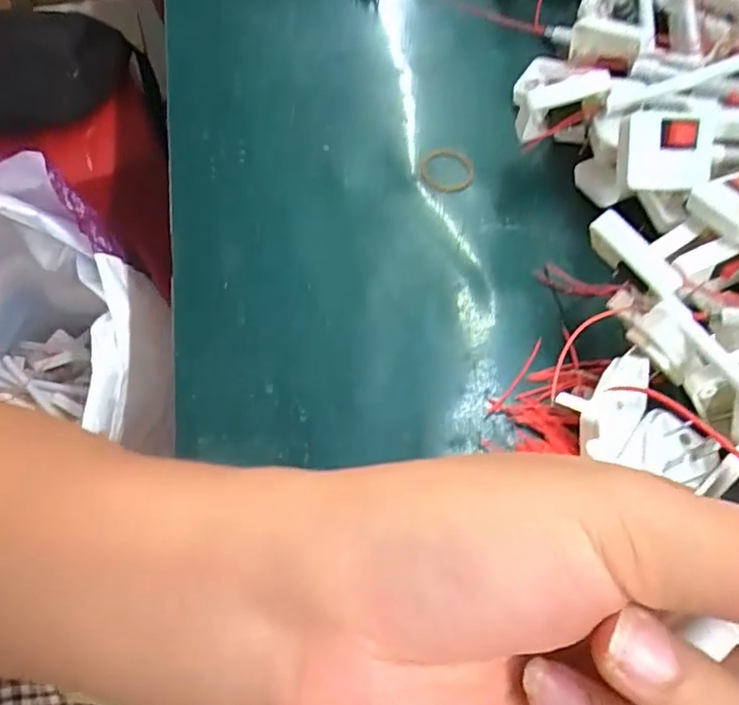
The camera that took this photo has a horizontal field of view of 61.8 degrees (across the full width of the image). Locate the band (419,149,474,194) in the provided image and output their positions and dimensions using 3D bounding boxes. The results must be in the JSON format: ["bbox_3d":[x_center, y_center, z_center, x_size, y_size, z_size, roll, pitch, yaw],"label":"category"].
[{"bbox_3d":[0.046,-0.108,0.367,0.033,0.008,0.027,16,65,4],"label":"band"}]

